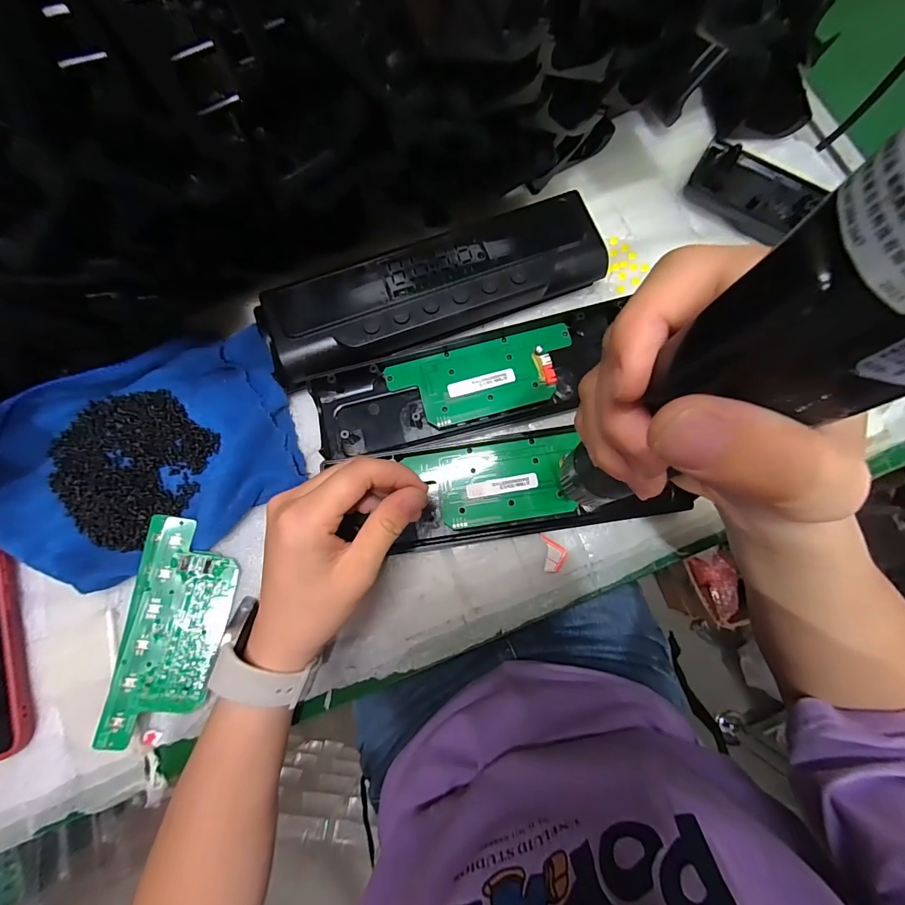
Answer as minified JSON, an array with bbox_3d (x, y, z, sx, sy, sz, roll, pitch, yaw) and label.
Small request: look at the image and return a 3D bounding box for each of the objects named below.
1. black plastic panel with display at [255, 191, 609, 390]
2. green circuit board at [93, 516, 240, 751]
[{"bbox_3d":[-0.014,-0.114,0.300,0.244,0.032,0.071,-20,81,-4],"label":"black plastic panel with display"},{"bbox_3d":[-0.181,0.113,0.271,0.060,0.007,0.133,6,75,-14],"label":"green circuit board"}]

